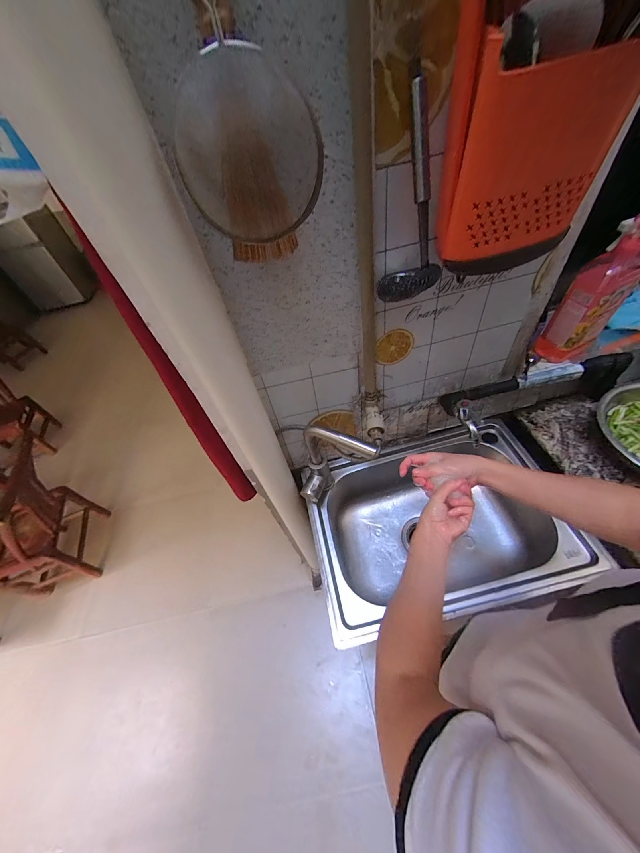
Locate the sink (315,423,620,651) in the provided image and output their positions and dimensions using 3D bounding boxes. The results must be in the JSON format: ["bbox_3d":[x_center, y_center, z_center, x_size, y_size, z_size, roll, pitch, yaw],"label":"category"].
[{"bbox_3d":[0.265,0.242,0.725,0.541,0.221,0.384,-14,50,-1],"label":"sink"}]

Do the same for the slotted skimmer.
[{"bbox_3d":[0.117,-0.259,0.347,0.066,0.208,0.054,24,59,27],"label":"slotted skimmer"}]

